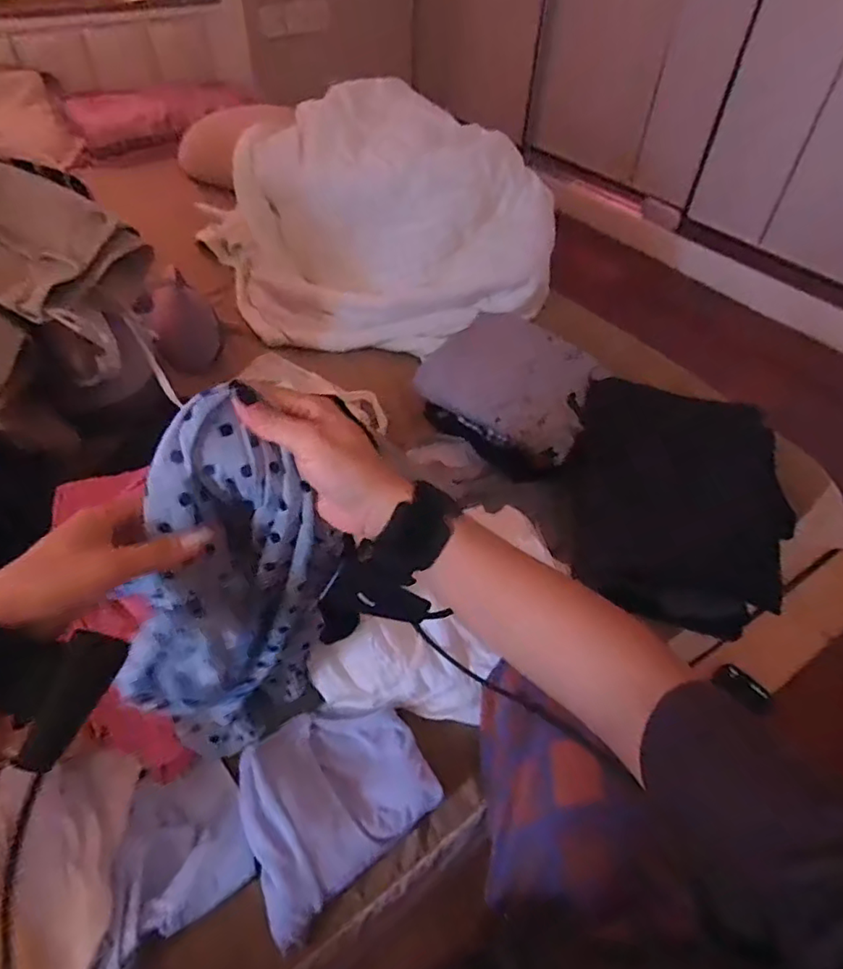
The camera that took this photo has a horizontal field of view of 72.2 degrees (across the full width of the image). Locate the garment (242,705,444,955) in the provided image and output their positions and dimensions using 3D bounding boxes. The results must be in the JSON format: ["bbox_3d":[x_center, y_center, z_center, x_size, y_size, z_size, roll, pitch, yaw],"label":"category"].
[{"bbox_3d":[-0.078,0.293,0.549,0.170,0.032,0.160,-19,51,-19],"label":"garment"}]

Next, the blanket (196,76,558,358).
[{"bbox_3d":[-0.091,-0.520,1.123,0.539,0.284,0.573,1,48,-1],"label":"blanket"}]

